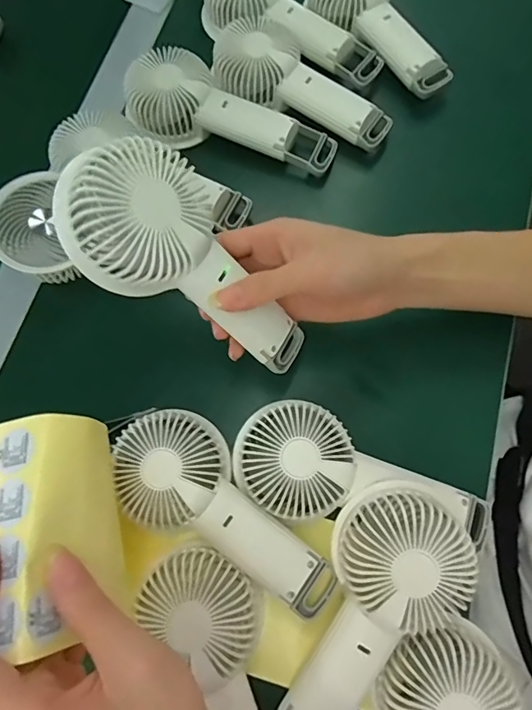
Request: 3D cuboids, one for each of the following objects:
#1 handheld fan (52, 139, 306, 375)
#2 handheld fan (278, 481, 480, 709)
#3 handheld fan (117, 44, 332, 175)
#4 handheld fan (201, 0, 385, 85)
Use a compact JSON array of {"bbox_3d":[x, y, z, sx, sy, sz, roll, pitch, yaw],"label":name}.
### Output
[{"bbox_3d":[-0.040,-0.052,0.292,0.182,0.034,0.078,39,73,-31],"label":"handheld fan"},{"bbox_3d":[0.066,0.168,0.291,0.087,0.044,0.181,29,89,9],"label":"handheld fan"},{"bbox_3d":[-0.030,-0.221,0.418,0.193,0.041,0.074,18,75,6],"label":"handheld fan"},{"bbox_3d":[0.027,-0.330,0.448,0.194,0.037,0.075,26,75,8],"label":"handheld fan"}]

